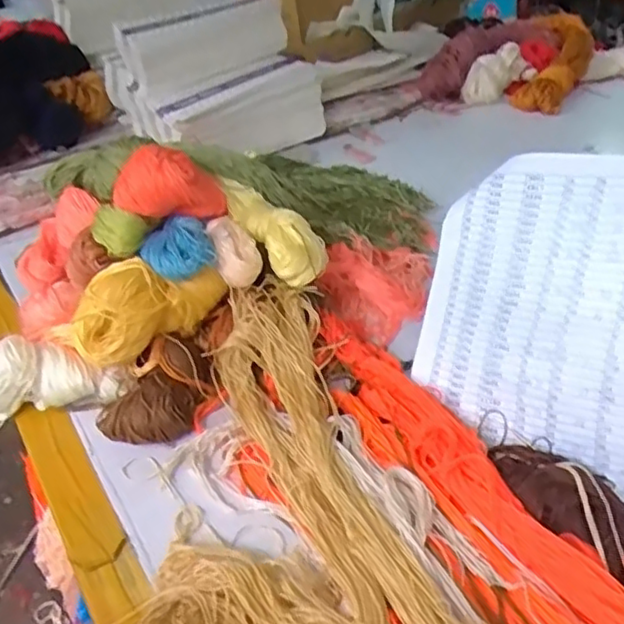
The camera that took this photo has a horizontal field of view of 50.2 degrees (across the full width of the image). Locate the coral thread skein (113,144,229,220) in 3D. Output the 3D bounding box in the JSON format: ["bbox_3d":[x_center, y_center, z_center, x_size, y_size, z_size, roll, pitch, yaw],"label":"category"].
[{"bbox_3d":[-0.123,-0.106,0.578,0.091,0.076,0.048,-11,36,-8],"label":"coral thread skein"}]

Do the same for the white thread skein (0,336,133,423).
[{"bbox_3d":[-0.225,0.052,0.567,0.130,0.056,0.049,-8,36,-4],"label":"white thread skein"}]

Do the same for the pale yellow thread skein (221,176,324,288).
[{"bbox_3d":[-0.036,-0.080,0.607,0.055,0.029,0.134,-25,55,-26],"label":"pale yellow thread skein"}]

